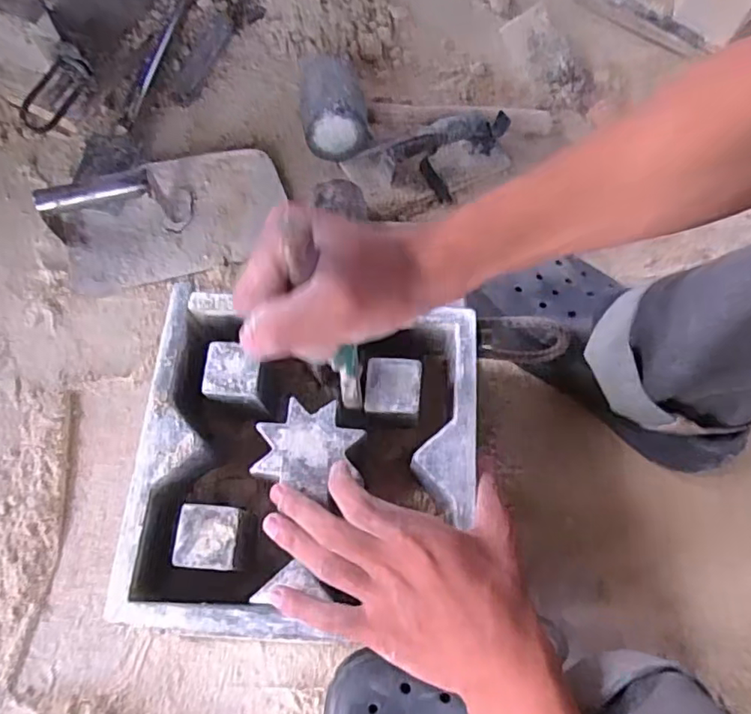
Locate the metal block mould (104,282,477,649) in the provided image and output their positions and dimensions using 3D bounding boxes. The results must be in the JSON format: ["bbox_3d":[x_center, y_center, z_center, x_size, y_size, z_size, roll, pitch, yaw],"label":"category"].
[{"bbox_3d":[-0.047,0.077,0.423,0.225,0.079,0.222,5,70,2],"label":"metal block mould"}]

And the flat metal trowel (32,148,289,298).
[{"bbox_3d":[-0.207,-0.157,0.574,0.225,0.069,0.138,-15,70,-6],"label":"flat metal trowel"}]

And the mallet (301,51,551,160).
[{"bbox_3d":[0.059,-0.276,0.653,0.299,0.075,0.124,-5,68,-25],"label":"mallet"}]

